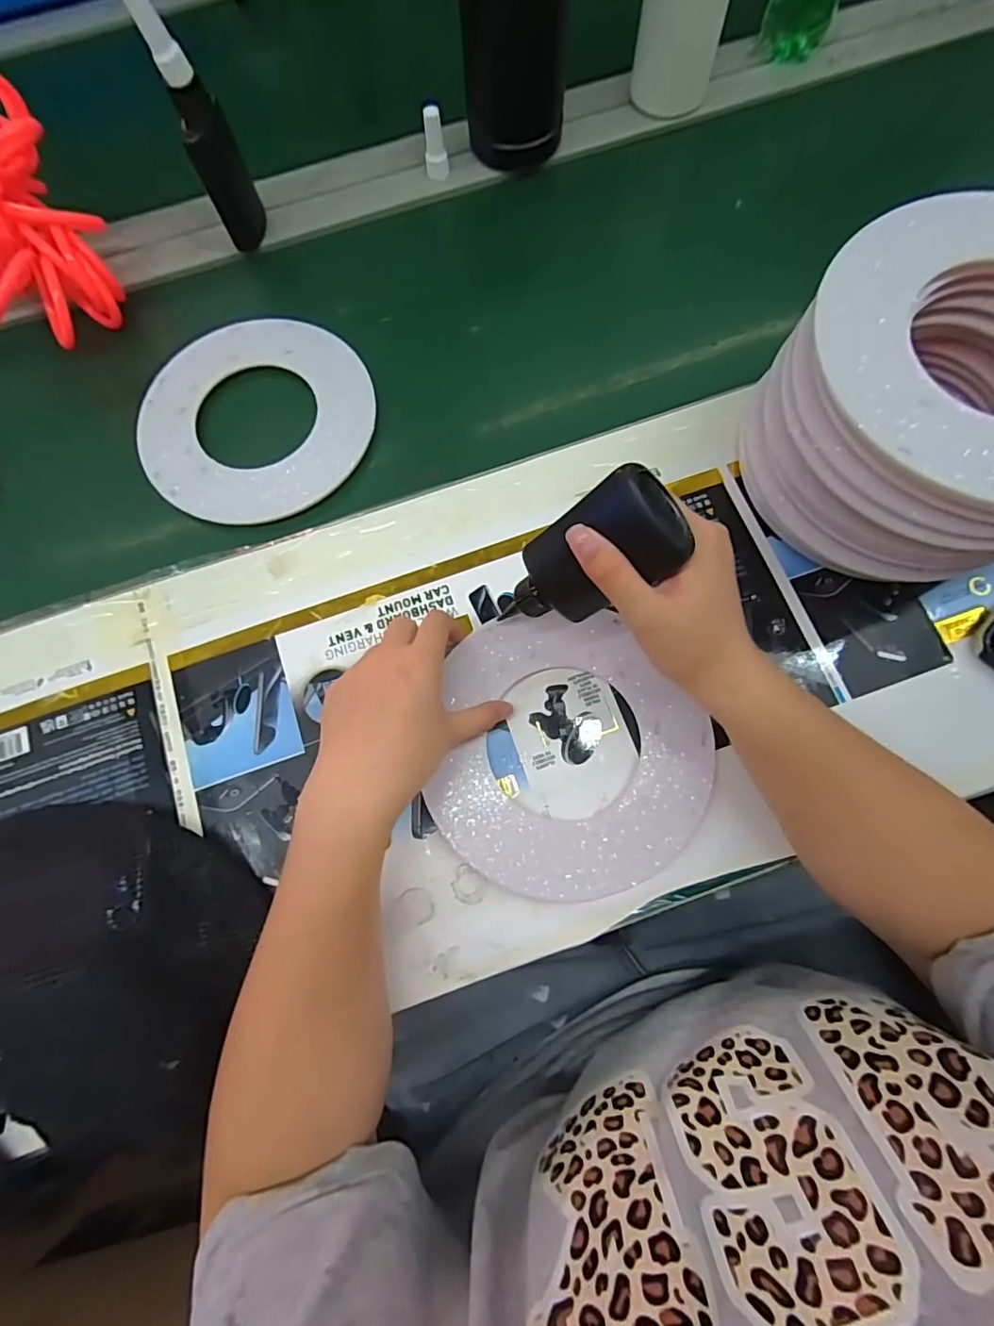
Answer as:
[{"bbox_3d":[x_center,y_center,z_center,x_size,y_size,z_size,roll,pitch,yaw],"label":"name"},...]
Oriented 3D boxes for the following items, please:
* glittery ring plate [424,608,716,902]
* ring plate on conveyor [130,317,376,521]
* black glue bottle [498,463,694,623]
[{"bbox_3d":[0.051,0.058,0.364,0.177,0.013,0.183,0,75,1],"label":"glittery ring plate"},{"bbox_3d":[-0.202,-0.207,0.451,0.186,0.009,0.200,0,75,1],"label":"ring plate on conveyor"},{"bbox_3d":[0.046,-0.055,0.305,0.041,0.120,0.047,2,73,-27],"label":"black glue bottle"}]

